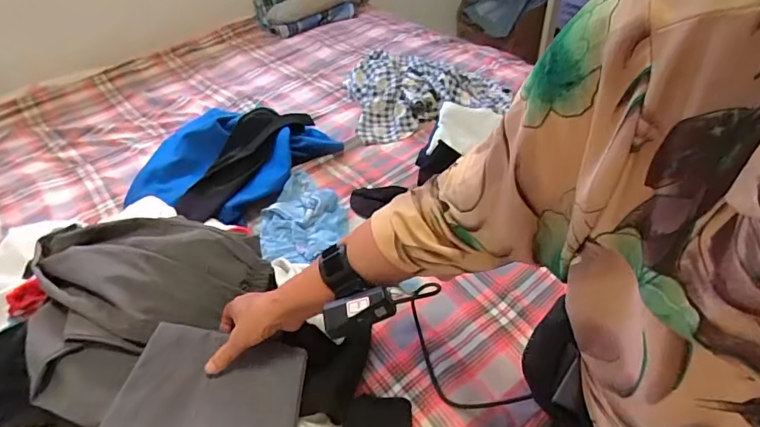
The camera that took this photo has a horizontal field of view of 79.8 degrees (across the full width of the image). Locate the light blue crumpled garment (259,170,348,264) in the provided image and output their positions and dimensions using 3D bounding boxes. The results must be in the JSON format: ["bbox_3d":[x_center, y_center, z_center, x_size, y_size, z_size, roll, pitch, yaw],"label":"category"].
[{"bbox_3d":[-0.131,0.008,0.771,0.141,0.042,0.213,-11,42,-5],"label":"light blue crumpled garment"}]

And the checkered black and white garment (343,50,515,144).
[{"bbox_3d":[0.100,-0.287,1.039,0.339,0.076,0.257,-8,42,-2],"label":"checkered black and white garment"}]

